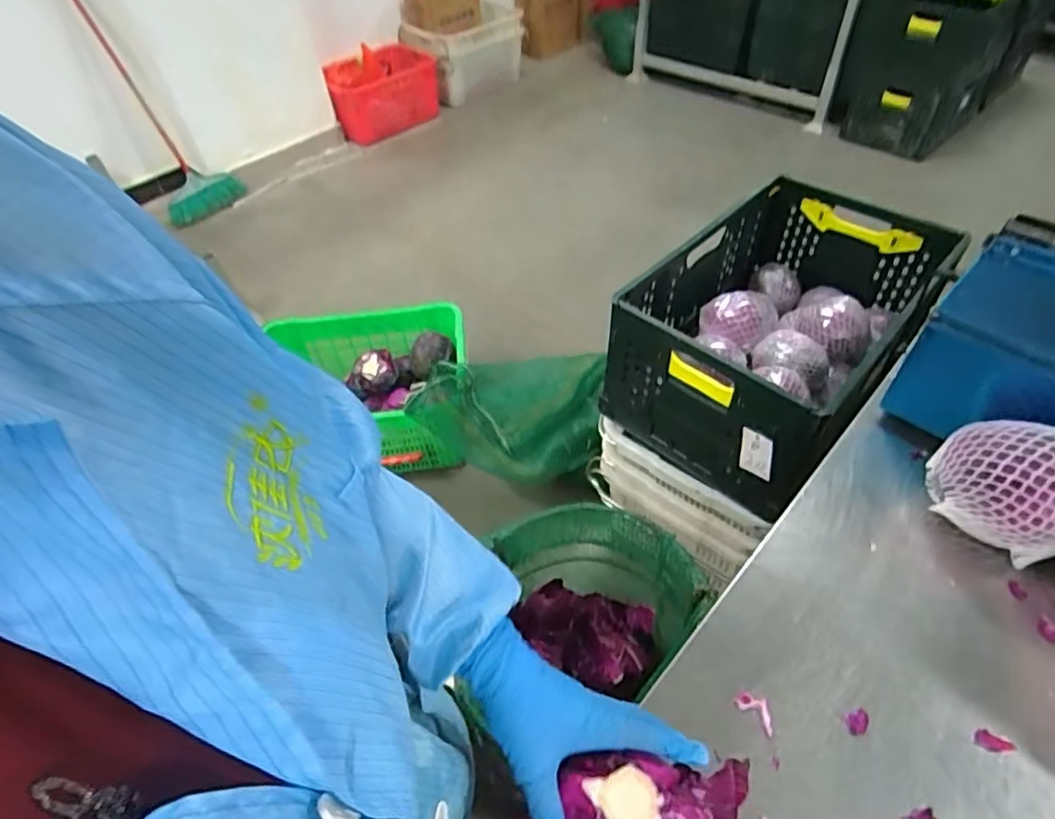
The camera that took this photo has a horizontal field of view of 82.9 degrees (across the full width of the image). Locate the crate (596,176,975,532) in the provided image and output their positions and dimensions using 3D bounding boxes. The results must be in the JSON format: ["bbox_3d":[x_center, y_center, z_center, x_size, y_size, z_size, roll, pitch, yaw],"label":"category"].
[{"bbox_3d":[0.475,-0.166,1.161,0.419,0.271,0.664,30,57,27],"label":"crate"}]

